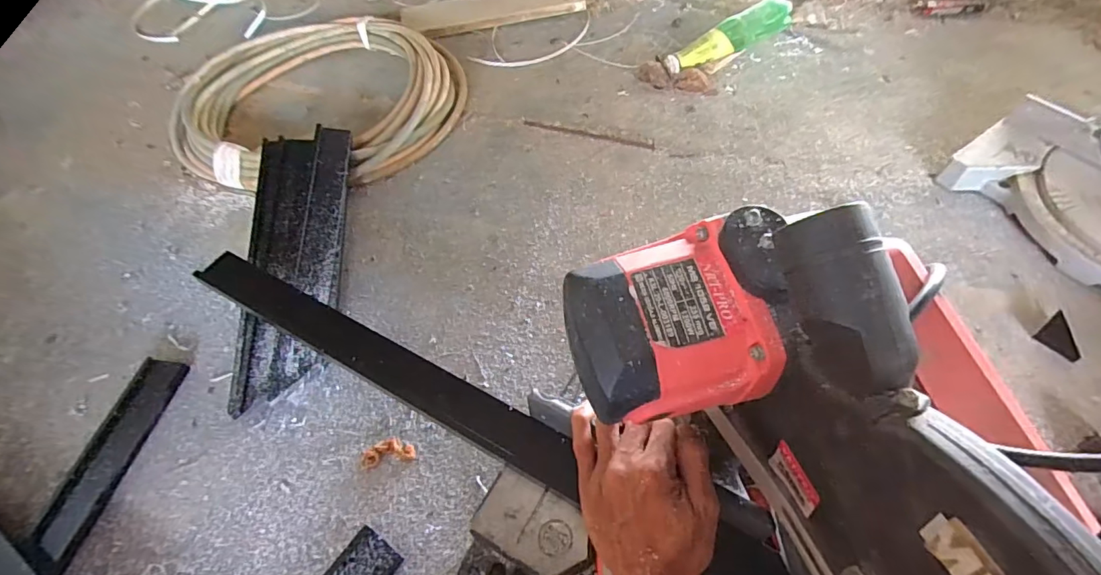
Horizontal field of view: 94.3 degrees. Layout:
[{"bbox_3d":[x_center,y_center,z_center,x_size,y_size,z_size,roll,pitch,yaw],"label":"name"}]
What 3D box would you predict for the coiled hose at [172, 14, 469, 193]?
[{"bbox_3d":[-0.368,-0.313,0.836,0.450,0.077,0.386,-11,57,-2],"label":"coiled hose"}]

